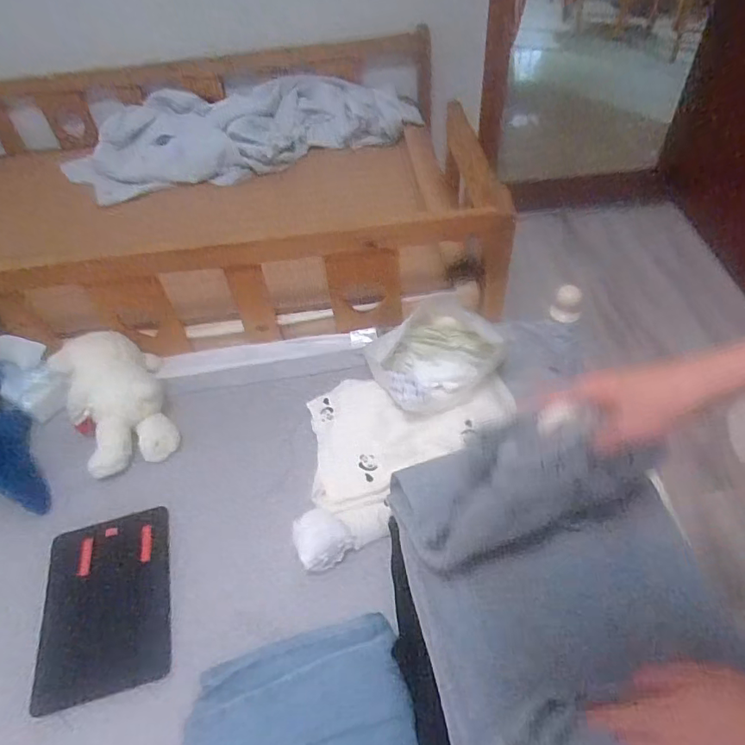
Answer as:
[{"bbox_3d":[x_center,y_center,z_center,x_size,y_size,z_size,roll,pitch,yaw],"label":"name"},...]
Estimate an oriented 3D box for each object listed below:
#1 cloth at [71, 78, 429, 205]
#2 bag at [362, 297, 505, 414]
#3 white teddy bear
[{"bbox_3d":[-0.367,-0.707,1.494,0.982,0.146,0.342,-8,49,-1],"label":"cloth"},{"bbox_3d":[0.106,-0.024,0.861,0.228,0.107,0.199,-3,50,4],"label":"bag"},{"bbox_3d":[-0.442,0.037,0.874,0.155,0.130,0.236,-21,51,-12],"label":"white teddy bear"}]

